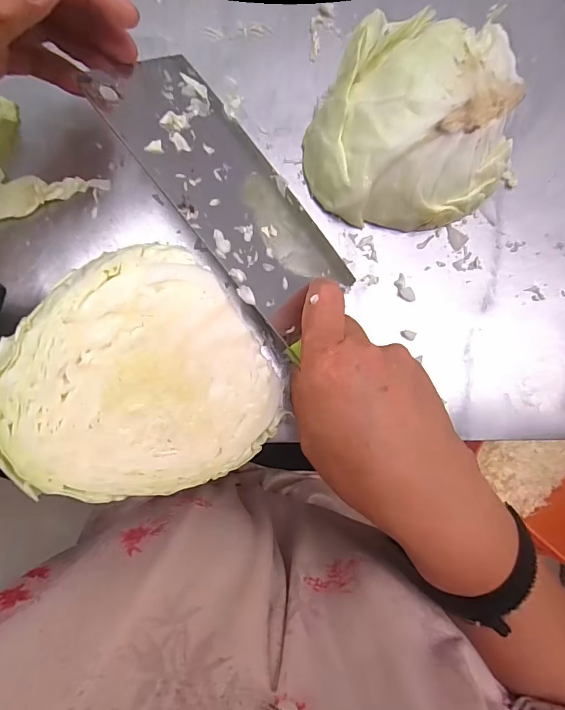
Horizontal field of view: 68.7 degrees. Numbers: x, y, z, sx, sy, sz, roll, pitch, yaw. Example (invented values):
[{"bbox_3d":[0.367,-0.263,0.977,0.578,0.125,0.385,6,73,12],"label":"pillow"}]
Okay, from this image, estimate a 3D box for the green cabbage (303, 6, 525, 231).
[{"bbox_3d":[0.087,-0.143,0.265,0.139,0.060,0.109,-6,83,-5],"label":"green cabbage"}]

